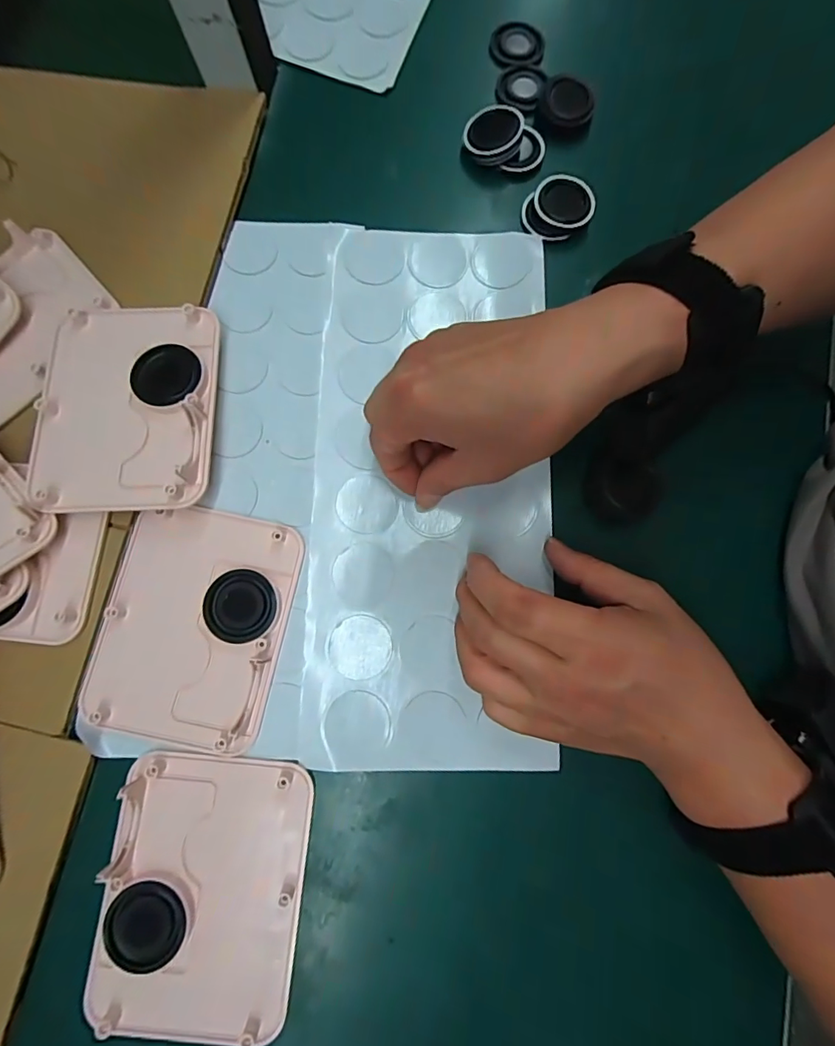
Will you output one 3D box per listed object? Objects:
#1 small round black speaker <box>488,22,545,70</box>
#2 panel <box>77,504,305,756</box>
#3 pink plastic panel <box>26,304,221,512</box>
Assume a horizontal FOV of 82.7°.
[{"bbox_3d":[0.072,-0.347,0.345,0.039,0.005,0.037,0,79,2],"label":"small round black speaker"},{"bbox_3d":[-0.123,0.055,0.263,0.096,0.010,0.124,12,80,4],"label":"panel"},{"bbox_3d":[-0.166,-0.069,0.270,0.097,0.010,0.125,-1,77,1],"label":"pink plastic panel"}]

